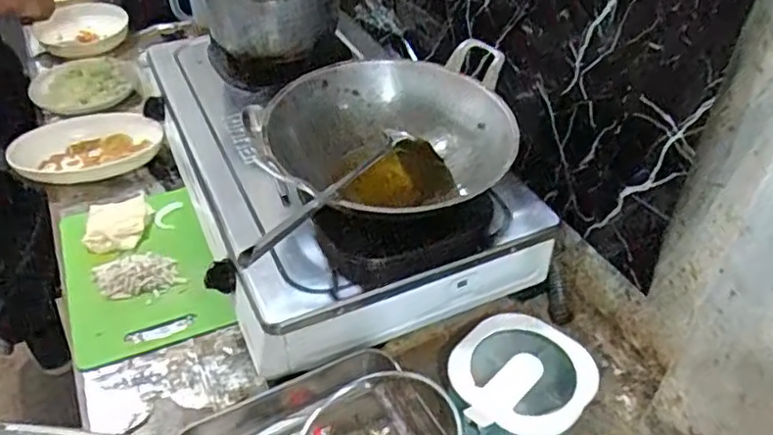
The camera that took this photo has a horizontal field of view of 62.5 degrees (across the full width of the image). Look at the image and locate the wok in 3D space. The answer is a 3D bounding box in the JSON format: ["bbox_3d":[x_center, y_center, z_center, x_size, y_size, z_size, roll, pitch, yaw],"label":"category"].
[{"bbox_3d":[0.028,-0.094,0.780,0.278,0.116,0.278,-28,48,-29],"label":"wok"}]

